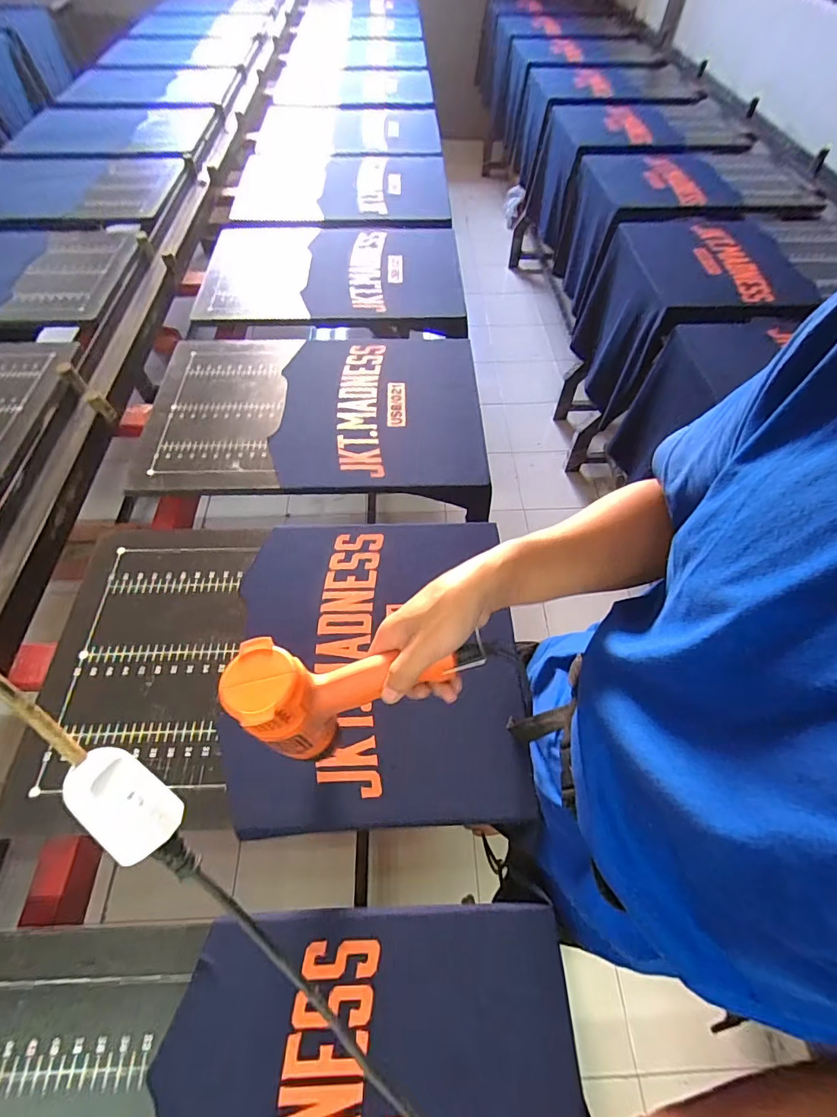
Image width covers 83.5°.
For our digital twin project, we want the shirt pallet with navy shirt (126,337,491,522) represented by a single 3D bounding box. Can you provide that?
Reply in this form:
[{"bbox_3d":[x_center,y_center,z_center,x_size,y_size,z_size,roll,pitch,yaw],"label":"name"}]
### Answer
[{"bbox_3d":[-0.168,-0.287,0.868,0.587,0.020,0.448,5,57,3],"label":"shirt pallet with navy shirt"}]

